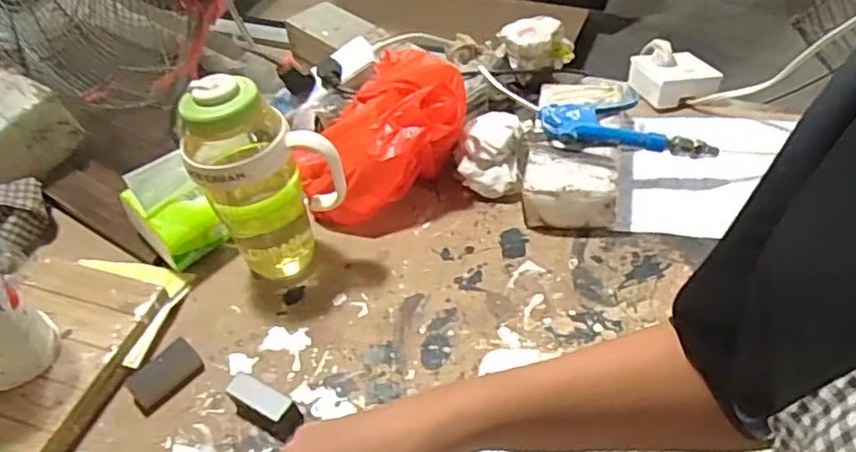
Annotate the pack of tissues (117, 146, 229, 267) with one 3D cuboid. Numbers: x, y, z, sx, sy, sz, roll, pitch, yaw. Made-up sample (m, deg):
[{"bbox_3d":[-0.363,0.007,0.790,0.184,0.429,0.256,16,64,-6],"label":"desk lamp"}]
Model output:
[{"bbox_3d":[-0.285,-0.018,0.702,0.070,0.111,0.081,-36,54,-25],"label":"pack of tissues"}]

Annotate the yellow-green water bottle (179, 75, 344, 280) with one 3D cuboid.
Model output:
[{"bbox_3d":[-0.155,-0.038,0.629,0.114,0.219,0.090,-38,55,-26],"label":"yellow-green water bottle"}]

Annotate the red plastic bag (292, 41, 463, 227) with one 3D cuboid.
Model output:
[{"bbox_3d":[-0.055,-0.102,0.735,0.197,0.130,0.124,-23,50,-15],"label":"red plastic bag"}]

